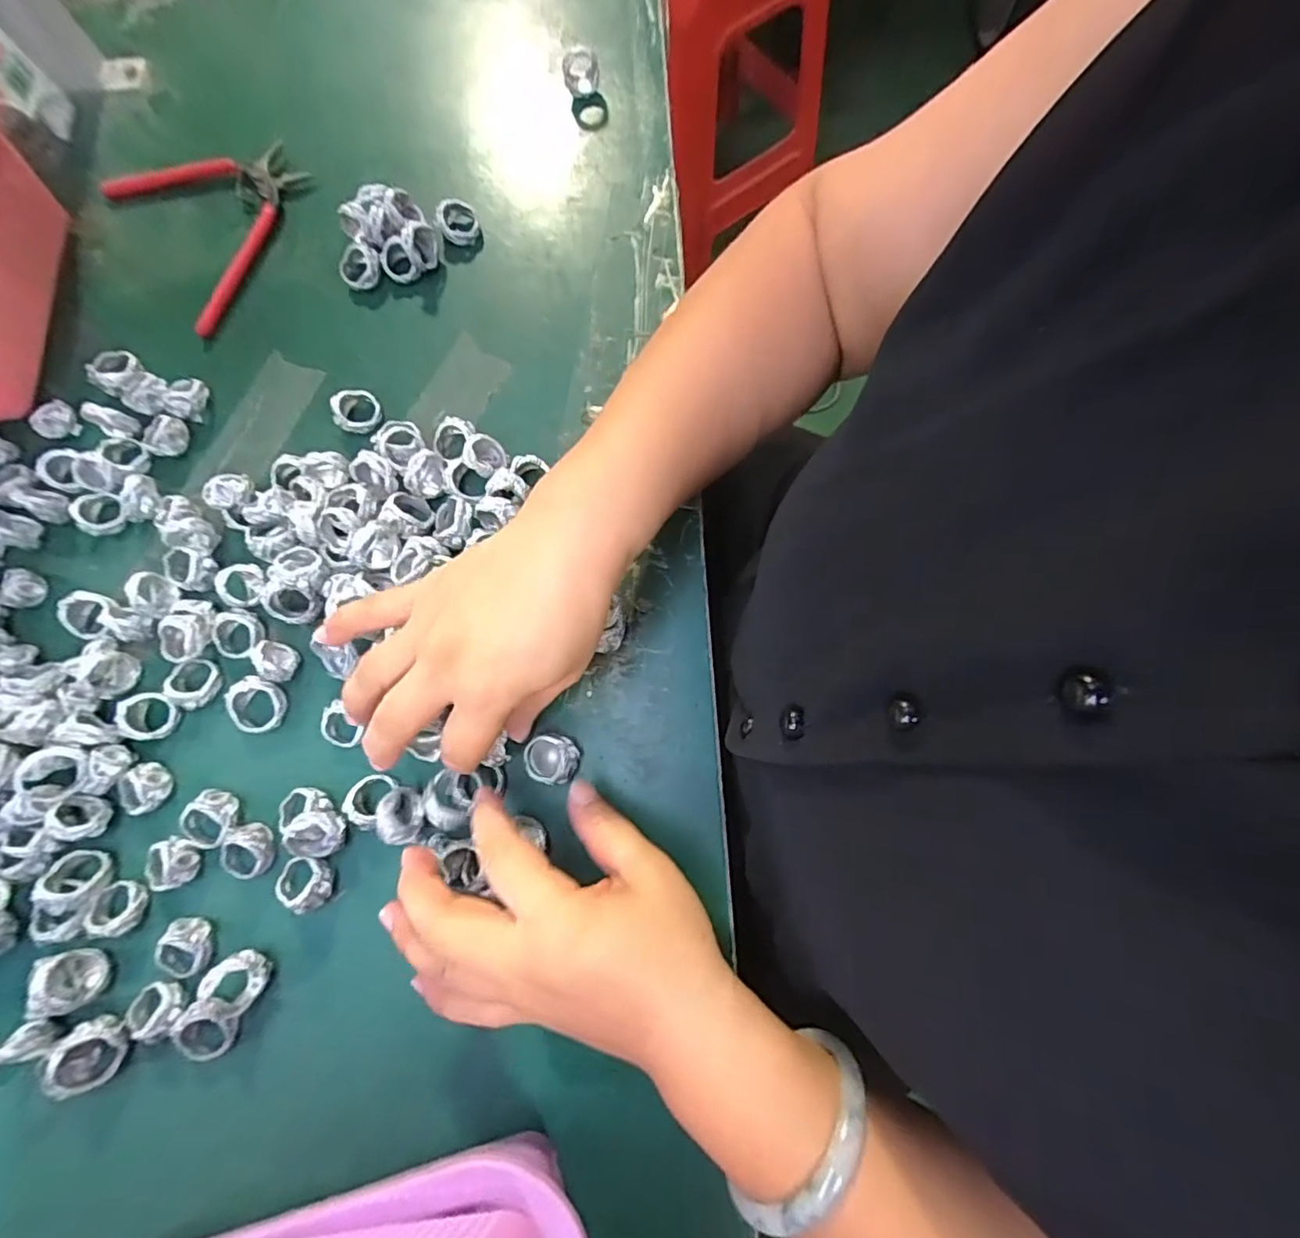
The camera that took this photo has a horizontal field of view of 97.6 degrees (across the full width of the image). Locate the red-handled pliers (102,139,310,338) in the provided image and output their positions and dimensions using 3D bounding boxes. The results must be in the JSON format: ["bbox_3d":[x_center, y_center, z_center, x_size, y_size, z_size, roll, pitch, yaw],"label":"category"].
[{"bbox_3d":[-0.294,-0.280,0.395,0.119,0.011,0.141,-35,77,-5],"label":"red-handled pliers"}]

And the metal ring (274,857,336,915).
[{"bbox_3d":[-0.179,0.137,0.294,0.027,0.013,0.026,-1,76,3],"label":"metal ring"}]

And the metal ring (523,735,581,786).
[{"bbox_3d":[-0.052,0.074,0.300,0.028,0.016,0.024,0,76,4],"label":"metal ring"}]

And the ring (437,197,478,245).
[{"bbox_3d":[-0.126,-0.261,0.375,0.025,0.016,0.026,-1,76,3],"label":"ring"}]

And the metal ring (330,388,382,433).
[{"bbox_3d":[-0.181,-0.129,0.350,0.025,0.015,0.026,-1,76,3],"label":"metal ring"}]

